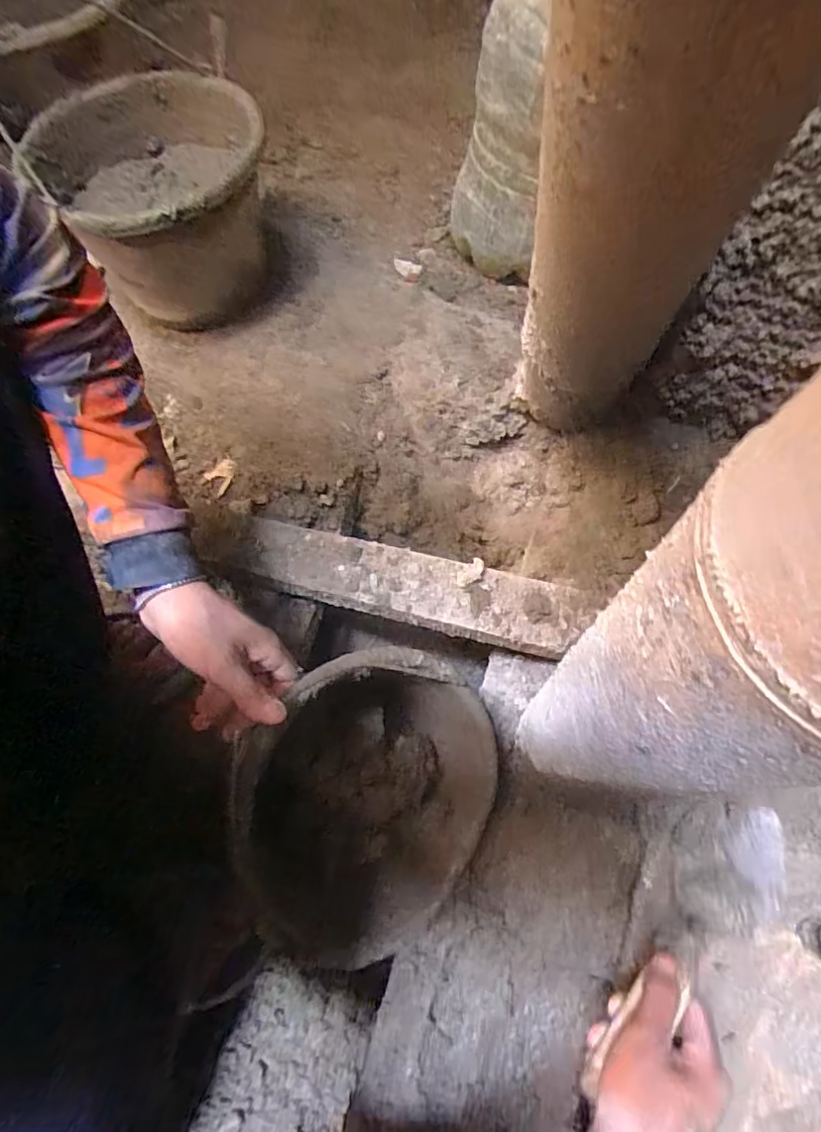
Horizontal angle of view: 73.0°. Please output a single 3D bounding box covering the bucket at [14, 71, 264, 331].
[{"bbox_3d":[-0.275,-0.416,0.633,0.220,0.148,0.220,-5,66,1],"label":"bucket"}]

